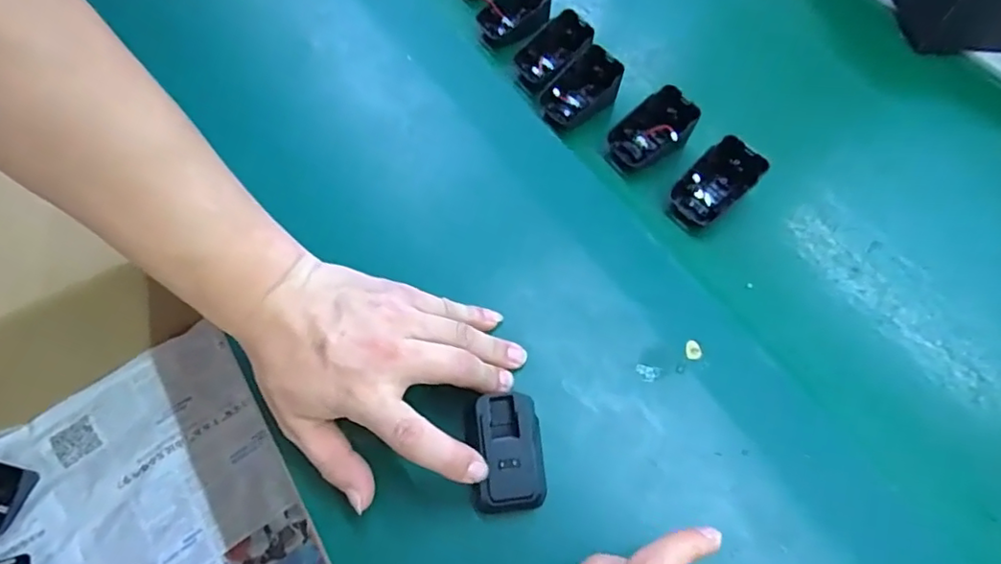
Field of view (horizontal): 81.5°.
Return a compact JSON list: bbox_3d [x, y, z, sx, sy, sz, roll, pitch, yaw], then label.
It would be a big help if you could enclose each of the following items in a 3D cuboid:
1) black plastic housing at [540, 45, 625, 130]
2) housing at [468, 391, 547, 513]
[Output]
[{"bbox_3d":[0.069,-0.162,0.489,0.059,0.041,0.047,-30,64,-17],"label":"black plastic housing"},{"bbox_3d":[0.005,0.098,0.338,0.042,0.040,0.061,-5,60,-3],"label":"housing"}]

